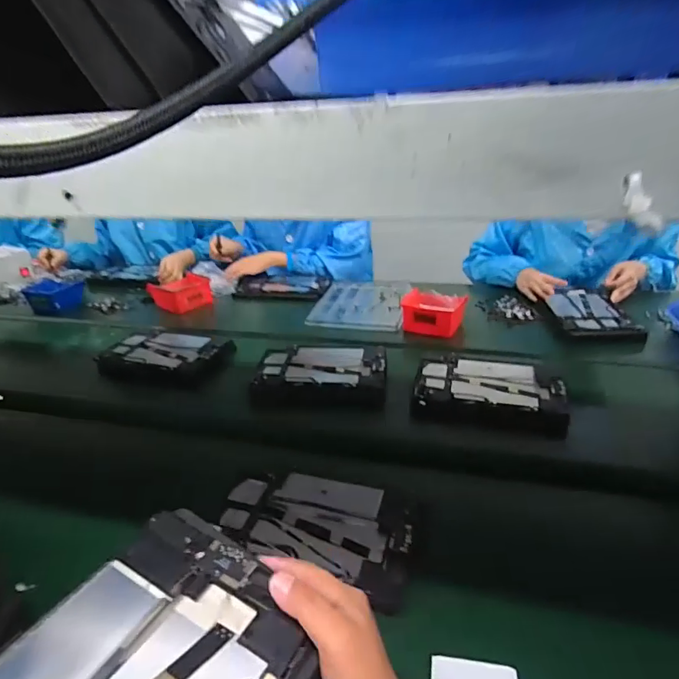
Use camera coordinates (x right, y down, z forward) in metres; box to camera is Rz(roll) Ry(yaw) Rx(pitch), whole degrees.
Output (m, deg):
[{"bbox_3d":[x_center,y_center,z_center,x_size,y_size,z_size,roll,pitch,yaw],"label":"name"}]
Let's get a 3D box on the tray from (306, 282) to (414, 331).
[{"bbox_3d":[0.062,-0.102,1.181,0.217,0.024,0.297,4,29,13],"label":"tray"}]

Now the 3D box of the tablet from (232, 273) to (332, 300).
[{"bbox_3d":[-0.157,-0.150,1.288,0.255,0.018,0.144,3,29,11],"label":"tablet"}]

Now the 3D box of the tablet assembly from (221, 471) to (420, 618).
[{"bbox_3d":[-0.028,0.212,0.554,0.242,0.016,0.145,8,27,22],"label":"tablet assembly"}]

